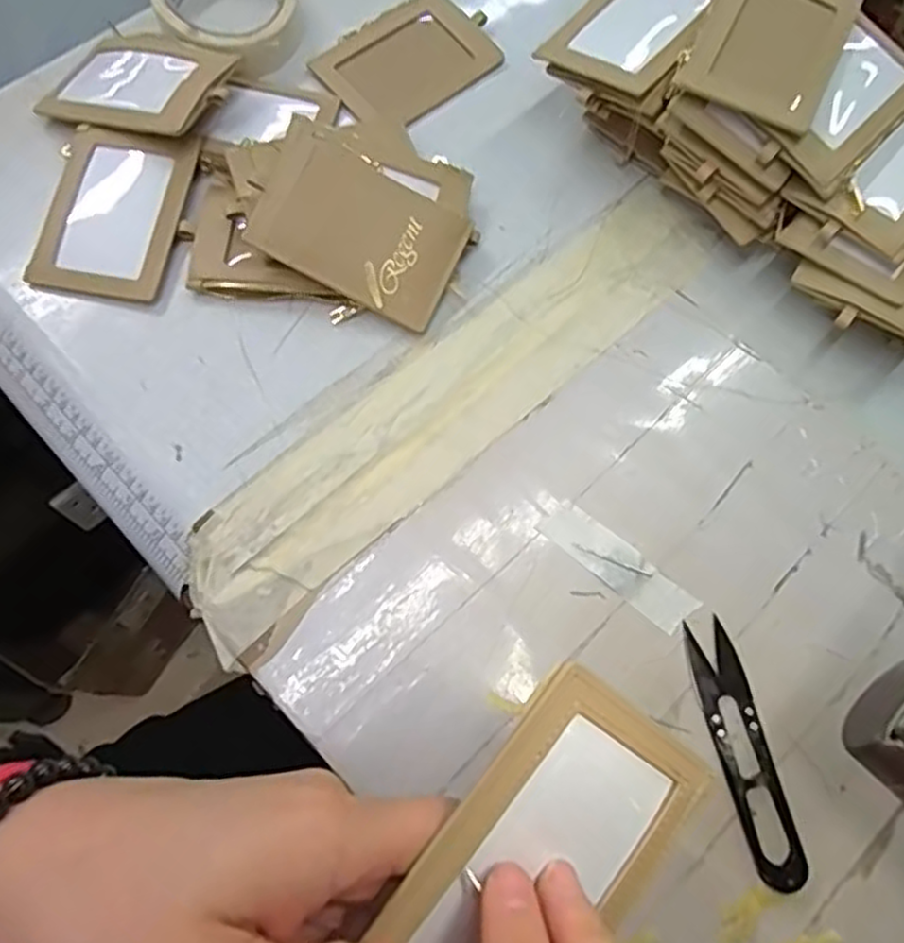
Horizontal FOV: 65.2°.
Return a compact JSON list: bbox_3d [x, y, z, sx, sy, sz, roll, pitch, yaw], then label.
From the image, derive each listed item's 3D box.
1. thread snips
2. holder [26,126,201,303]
[{"bbox_3d":[0.139,0.132,0.337,0.024,0.007,0.118,-11,72,-7],"label":"thread snips"},{"bbox_3d":[-0.191,-0.148,0.403,0.077,0.008,0.103,7,76,-3],"label":"holder"}]

